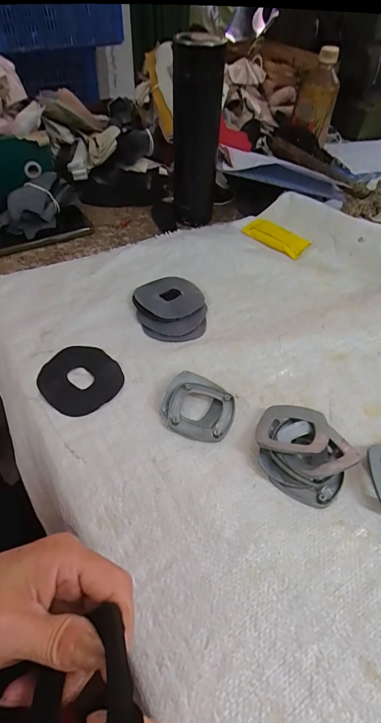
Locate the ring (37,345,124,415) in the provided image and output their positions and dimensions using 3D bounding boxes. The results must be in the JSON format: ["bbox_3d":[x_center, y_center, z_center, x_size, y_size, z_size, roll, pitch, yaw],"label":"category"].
[{"bbox_3d":[-0.112,0.017,0.366,0.079,0.006,0.076,2,50,-2],"label":"ring"}]

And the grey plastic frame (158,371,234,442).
[{"bbox_3d":[0.008,0.043,0.351,0.069,0.012,0.066,19,52,12],"label":"grey plastic frame"}]

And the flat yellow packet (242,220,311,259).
[{"bbox_3d":[0.131,-0.194,0.553,0.099,0.013,0.054,35,56,23],"label":"flat yellow packet"}]

